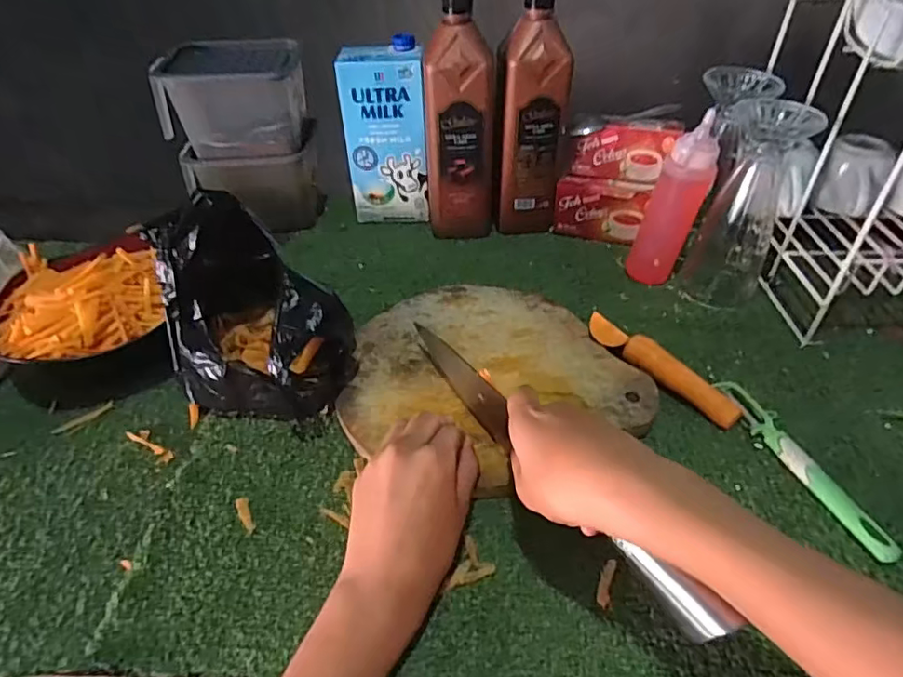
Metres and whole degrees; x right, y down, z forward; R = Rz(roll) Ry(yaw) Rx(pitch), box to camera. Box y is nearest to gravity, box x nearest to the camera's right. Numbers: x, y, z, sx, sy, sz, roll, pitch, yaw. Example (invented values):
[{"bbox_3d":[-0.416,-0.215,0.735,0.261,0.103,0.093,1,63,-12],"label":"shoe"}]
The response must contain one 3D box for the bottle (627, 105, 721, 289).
[{"bbox_3d":[0.225,-0.134,0.580,0.057,0.172,0.043,18,45,20],"label":"bottle"}]

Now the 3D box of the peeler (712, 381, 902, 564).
[{"bbox_3d":[0.271,0.094,0.444,0.025,0.012,0.172,-13,43,-13],"label":"peeler"}]

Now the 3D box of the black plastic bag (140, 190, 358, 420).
[{"bbox_3d":[-0.158,-0.019,0.466,0.147,0.161,0.106,17,45,19],"label":"black plastic bag"}]

